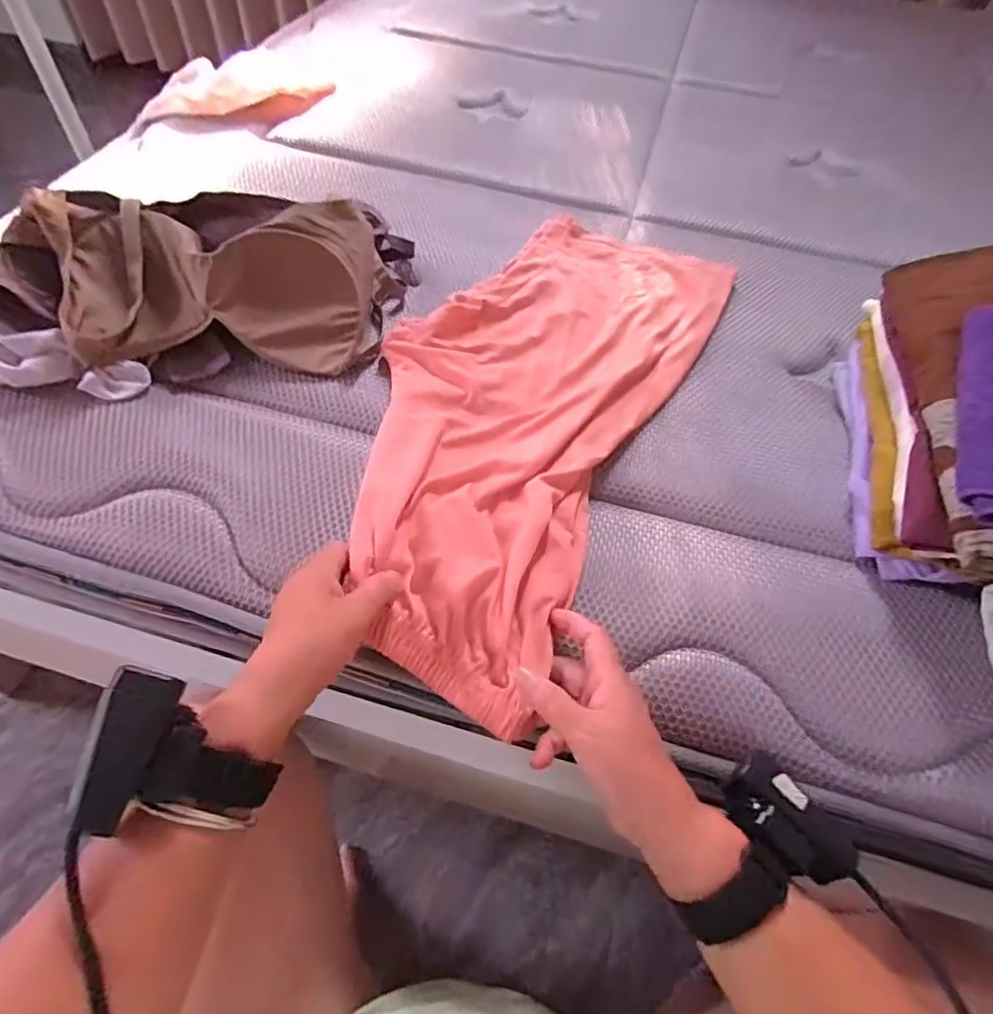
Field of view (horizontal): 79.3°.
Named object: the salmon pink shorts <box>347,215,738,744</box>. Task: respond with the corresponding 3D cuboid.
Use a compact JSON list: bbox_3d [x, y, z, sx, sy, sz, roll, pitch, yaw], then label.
[{"bbox_3d":[0.032,-0.096,0.524,0.250,0.041,0.529,18,56,10],"label":"salmon pink shorts"}]

